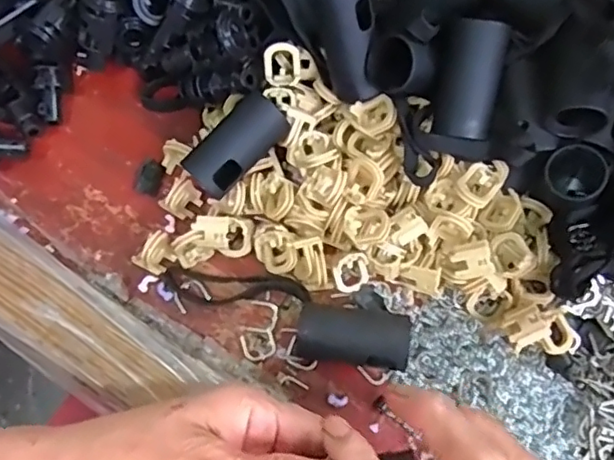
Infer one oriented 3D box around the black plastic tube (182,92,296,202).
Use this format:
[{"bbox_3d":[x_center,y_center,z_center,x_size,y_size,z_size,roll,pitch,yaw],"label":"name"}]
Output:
[{"bbox_3d":[-0.040,-0.048,0.335,0.061,0.029,0.028,-43,78,-14],"label":"black plastic tube"}]

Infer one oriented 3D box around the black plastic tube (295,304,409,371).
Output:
[{"bbox_3d":[0.025,0.061,0.327,0.060,0.024,0.031,7,72,0],"label":"black plastic tube"}]

